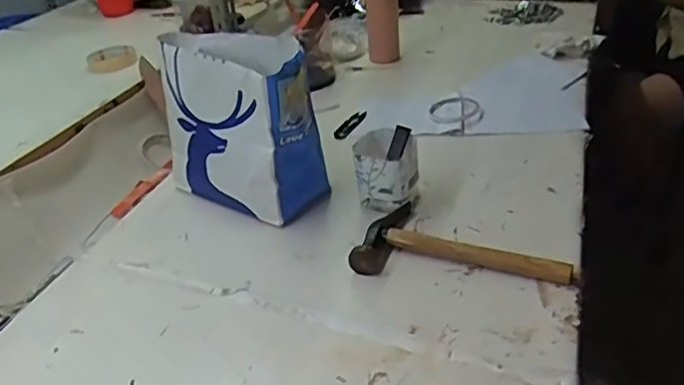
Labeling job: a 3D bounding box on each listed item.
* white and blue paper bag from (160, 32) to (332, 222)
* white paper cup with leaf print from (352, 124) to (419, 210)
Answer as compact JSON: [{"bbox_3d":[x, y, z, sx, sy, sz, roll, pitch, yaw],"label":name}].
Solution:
[{"bbox_3d":[-0.138,-0.096,0.861,0.232,0.212,0.130,17,38,32],"label":"white and blue paper bag"},{"bbox_3d":[0.060,-0.025,0.827,0.086,0.093,0.077,-6,32,-1],"label":"white paper cup with leaf print"}]

